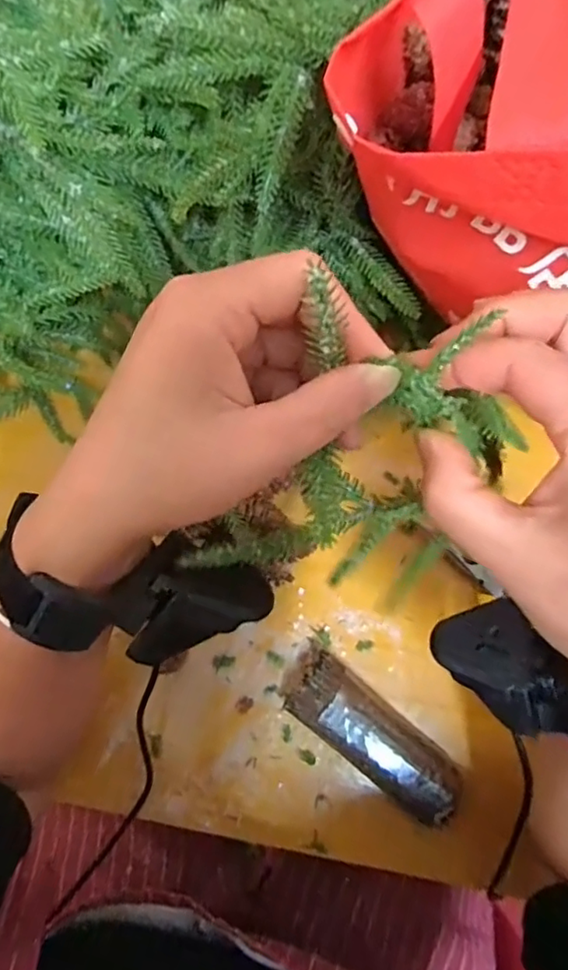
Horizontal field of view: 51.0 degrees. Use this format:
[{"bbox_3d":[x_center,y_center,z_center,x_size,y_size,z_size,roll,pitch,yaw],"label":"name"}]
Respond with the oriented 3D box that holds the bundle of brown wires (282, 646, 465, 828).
[{"bbox_3d":[0.051,0.144,0.345,0.112,0.026,0.038,38,82,6],"label":"bundle of brown wires"}]

